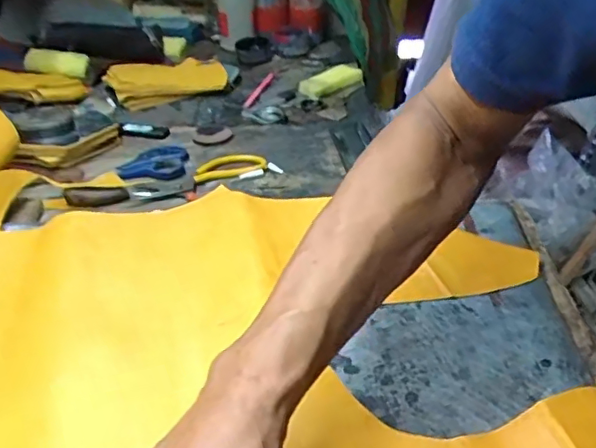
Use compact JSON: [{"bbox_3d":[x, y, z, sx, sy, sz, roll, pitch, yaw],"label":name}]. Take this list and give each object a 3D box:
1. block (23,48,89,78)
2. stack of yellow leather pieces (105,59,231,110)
[{"bbox_3d":[-0.415,-0.279,0.971,0.101,0.038,0.025,0,31,-27],"label":"block"},{"bbox_3d":[-0.228,-0.258,0.993,0.203,0.033,0.137,-13,39,-21],"label":"stack of yellow leather pieces"}]

